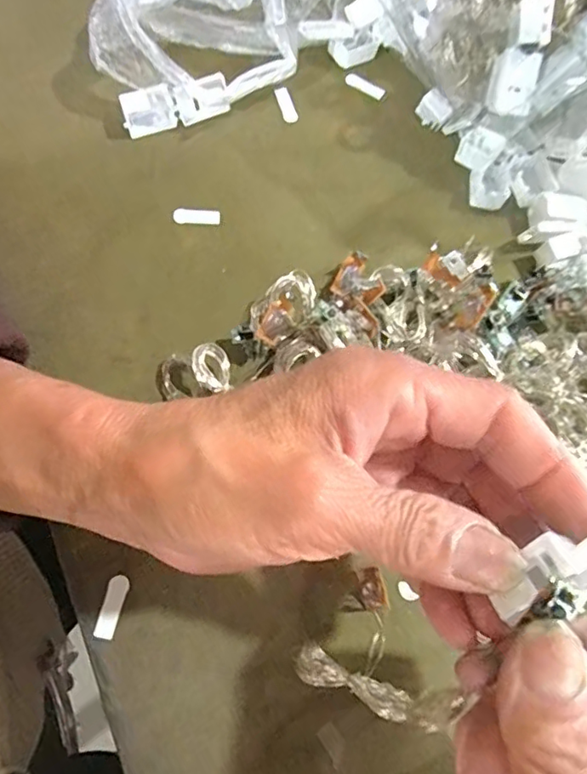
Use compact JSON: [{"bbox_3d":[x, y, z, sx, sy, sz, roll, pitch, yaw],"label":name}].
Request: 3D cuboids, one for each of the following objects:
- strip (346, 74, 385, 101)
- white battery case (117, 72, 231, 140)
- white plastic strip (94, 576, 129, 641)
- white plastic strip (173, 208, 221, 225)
[{"bbox_3d":[0.040,-0.169,0.312,0.023,0.004,0.006,27,74,7],"label":"strip"},{"bbox_3d":[-0.061,-0.145,0.285,0.053,0.020,0.013,-12,74,-8],"label":"white battery case"},{"bbox_3d":[-0.072,0.087,0.219,0.007,0.004,0.024,14,72,0],"label":"white plastic strip"},{"bbox_3d":[-0.049,-0.085,0.277,0.023,0.004,0.007,-1,72,-5],"label":"white plastic strip"}]

